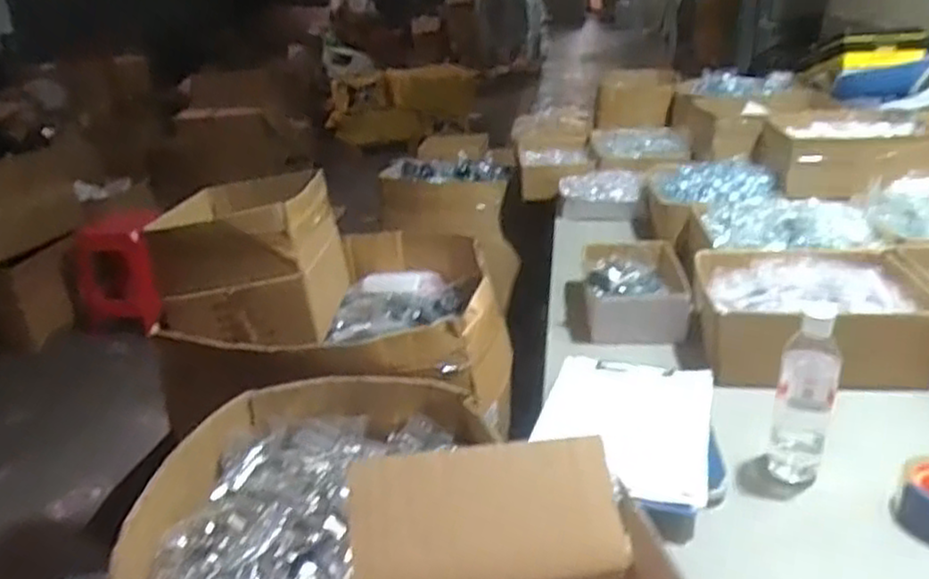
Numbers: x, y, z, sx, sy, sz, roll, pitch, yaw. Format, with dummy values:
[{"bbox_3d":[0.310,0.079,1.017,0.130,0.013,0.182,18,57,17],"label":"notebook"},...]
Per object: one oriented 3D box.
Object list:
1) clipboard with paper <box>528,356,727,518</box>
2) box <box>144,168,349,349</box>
[{"bbox_3d":[0.218,0.178,0.933,0.231,0.020,0.315,5,26,17],"label":"clipboard with paper"},{"bbox_3d":[-0.380,-0.072,1.272,0.275,0.217,0.322,-3,25,0],"label":"box"}]

